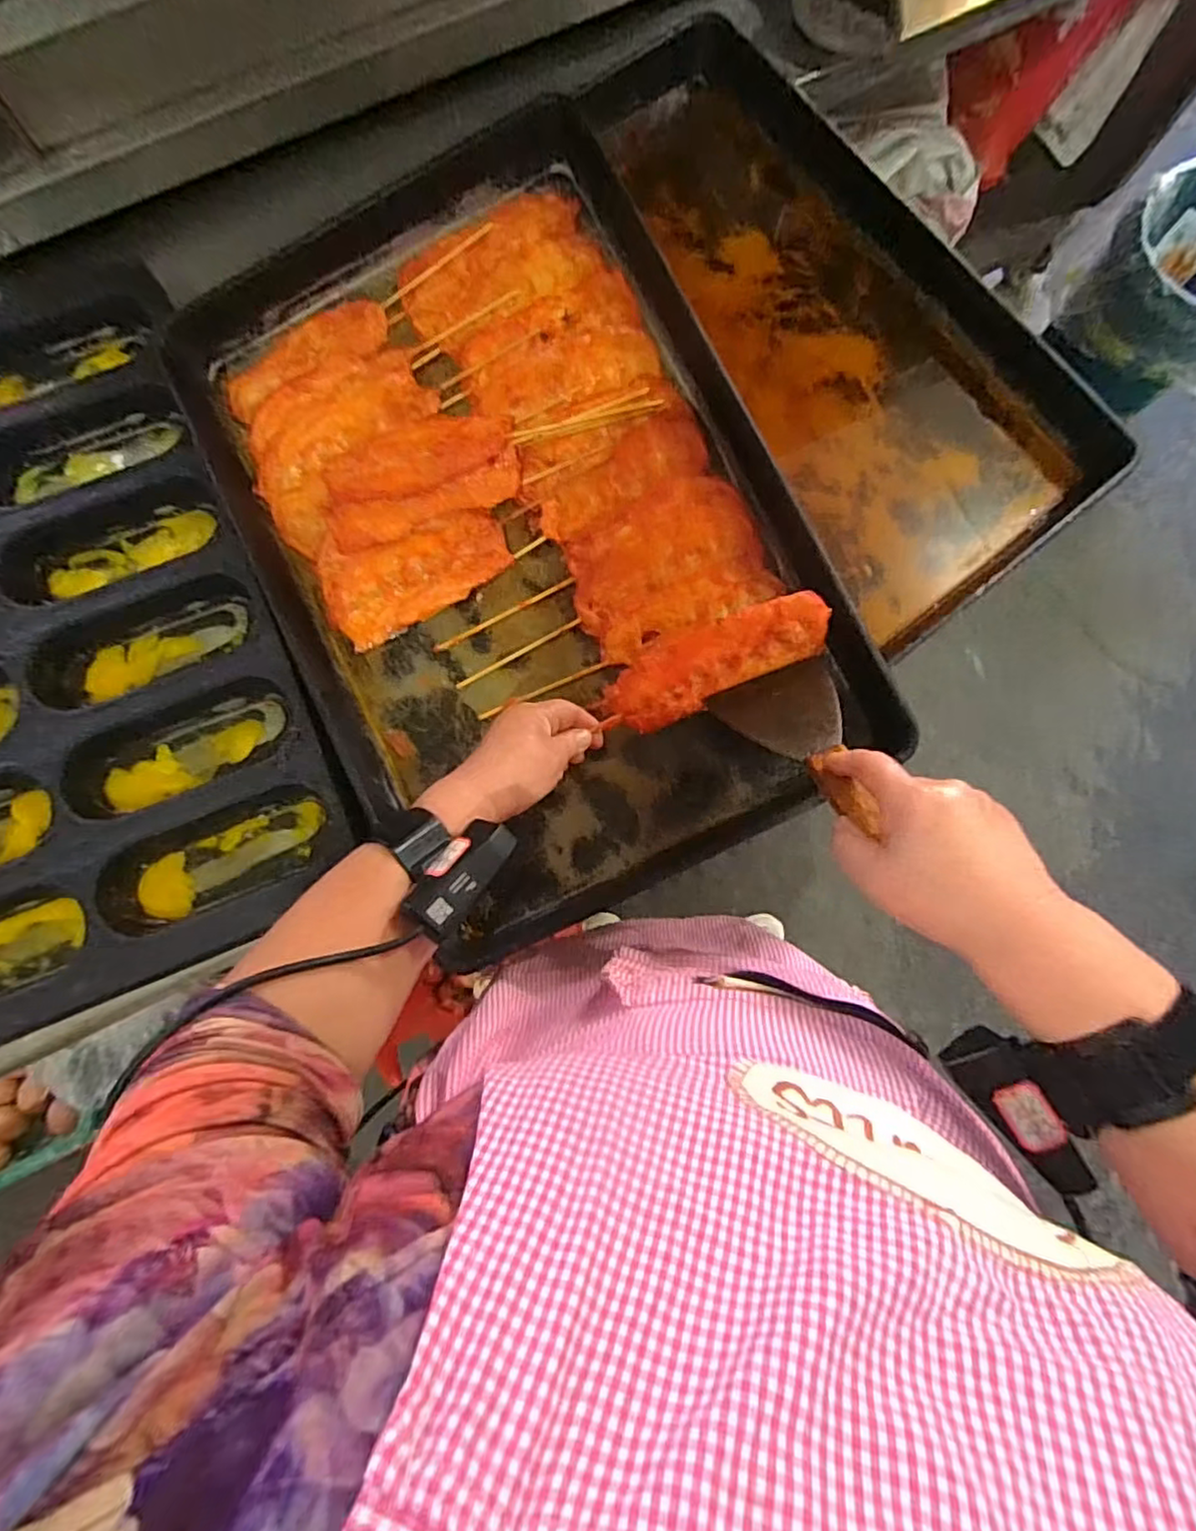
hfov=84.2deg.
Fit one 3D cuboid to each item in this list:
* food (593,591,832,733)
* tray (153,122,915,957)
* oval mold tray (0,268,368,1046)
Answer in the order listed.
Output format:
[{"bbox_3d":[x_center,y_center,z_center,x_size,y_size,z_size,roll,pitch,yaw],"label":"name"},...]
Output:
[{"bbox_3d":[0.087,-0.074,0.503,0.174,0.072,0.022,-25,36,5],"label":"food"},{"bbox_3d":[-0.071,-0.199,0.545,0.398,0.047,0.611,-26,86,5],"label":"tray"},{"bbox_3d":[-0.478,-0.103,0.555,0.411,0.062,0.595,-22,79,-4],"label":"oval mold tray"}]

